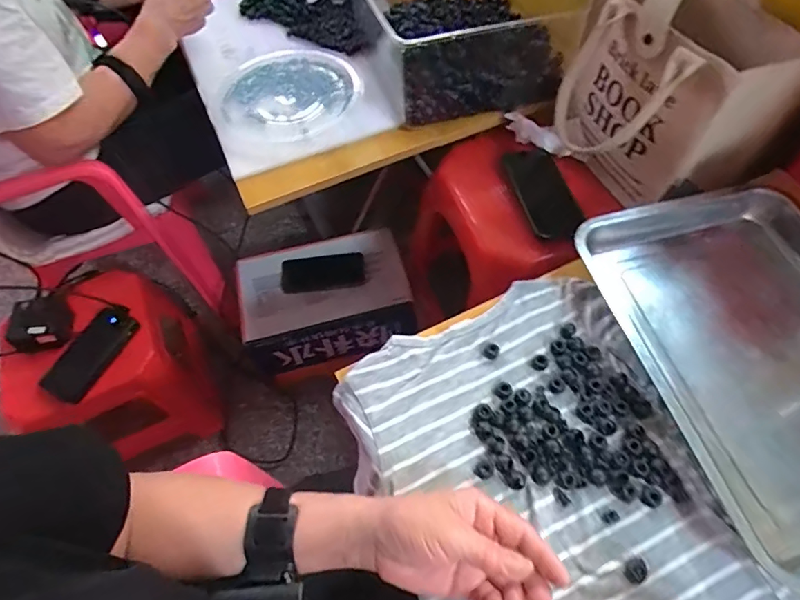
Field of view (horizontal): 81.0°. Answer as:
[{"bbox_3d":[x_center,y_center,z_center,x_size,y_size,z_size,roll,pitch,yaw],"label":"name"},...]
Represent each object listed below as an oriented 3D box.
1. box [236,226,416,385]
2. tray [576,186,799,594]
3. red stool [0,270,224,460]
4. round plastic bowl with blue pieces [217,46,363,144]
[{"bbox_3d":[-0.157,0.011,1.003,0.332,0.192,0.203,-15,60,-6],"label":"box"},{"bbox_3d":[0.356,0.042,0.441,0.279,0.036,0.348,-14,60,-7],"label":"tray"},{"bbox_3d":[-0.519,0.128,0.870,0.275,0.234,0.274,-26,61,-12],"label":"red stool"},{"bbox_3d":[-0.176,-0.334,0.743,0.214,0.035,0.209,-1,59,2],"label":"round plastic bowl with blue pieces"}]

